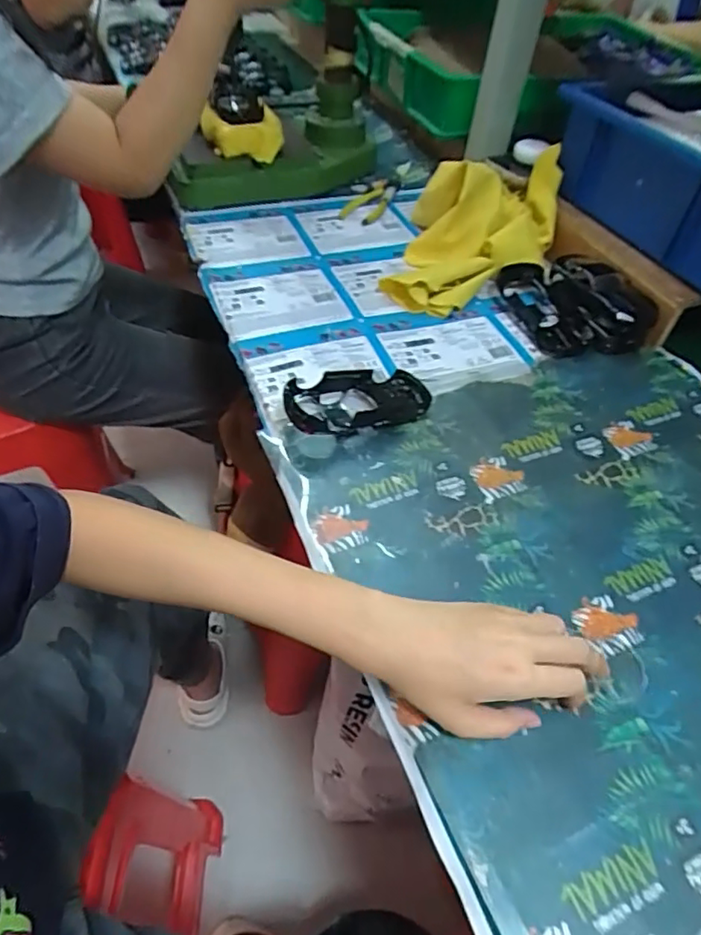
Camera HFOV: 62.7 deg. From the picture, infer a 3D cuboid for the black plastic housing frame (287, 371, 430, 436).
[{"bbox_3d":[0.007,-0.056,0.509,0.140,0.031,0.065,-16,50,-35],"label":"black plastic housing frame"}]

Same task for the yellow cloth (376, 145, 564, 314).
[{"bbox_3d":[0.151,-0.281,0.676,0.170,0.094,0.263,15,48,8],"label":"yellow cloth"}]

